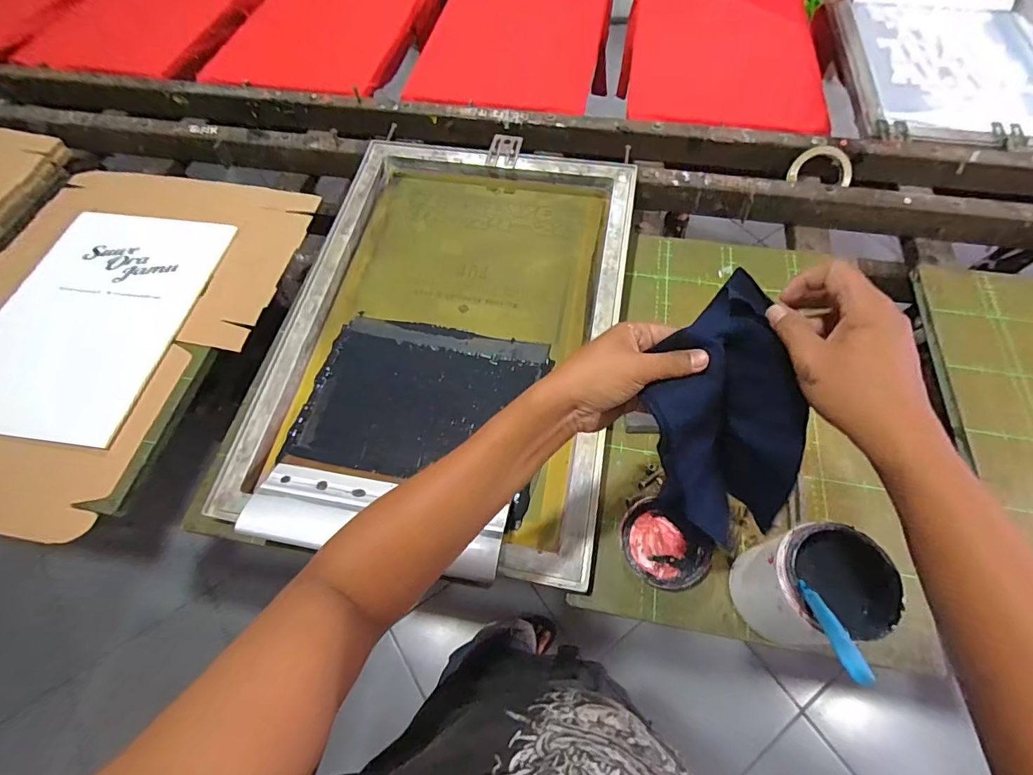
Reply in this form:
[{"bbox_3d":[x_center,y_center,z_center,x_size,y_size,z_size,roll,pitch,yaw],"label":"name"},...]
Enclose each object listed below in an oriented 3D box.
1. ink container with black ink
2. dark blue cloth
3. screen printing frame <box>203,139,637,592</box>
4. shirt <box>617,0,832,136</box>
[{"bbox_3d":[0.290,0.202,0.480,0.097,0.142,0.096,-1,61,1],"label":"ink container with black ink"},{"bbox_3d":[0.185,0.047,0.400,0.163,0.249,0.065,-36,39,-19],"label":"dark blue cloth"},{"bbox_3d":[-0.098,-0.096,0.695,0.492,0.055,0.669,10,62,7],"label":"screen printing frame"},{"bbox_3d":[0.452,-0.731,1.051,0.387,0.037,0.621,7,63,5],"label":"shirt"}]

